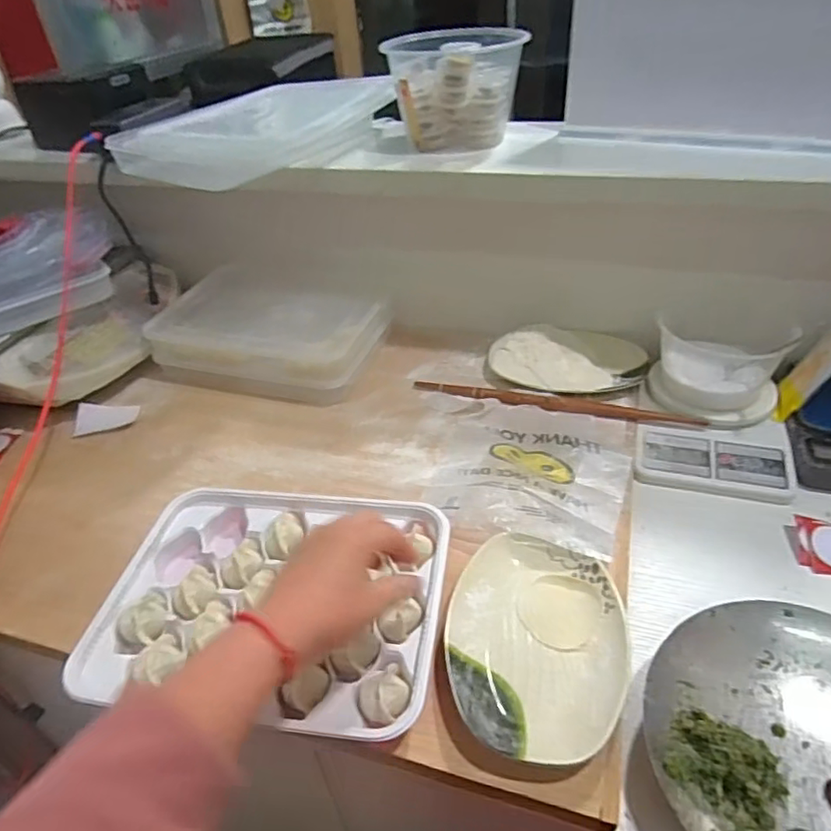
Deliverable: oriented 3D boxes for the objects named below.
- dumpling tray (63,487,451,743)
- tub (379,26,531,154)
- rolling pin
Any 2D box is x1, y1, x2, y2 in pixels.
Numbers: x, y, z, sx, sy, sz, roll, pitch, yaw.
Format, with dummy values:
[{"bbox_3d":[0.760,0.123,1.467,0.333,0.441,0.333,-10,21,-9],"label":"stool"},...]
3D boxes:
[{"bbox_3d":[-0.118,0.157,0.521,0.283,0.039,0.219,3,39,9],"label":"dumpling tray"},{"bbox_3d":[0.048,-0.381,0.704,0.142,0.111,0.119,-16,40,-13],"label":"tub"},{"bbox_3d":[0.165,-0.016,0.729,0.343,0.016,0.024,8,40,16],"label":"rolling pin"}]

